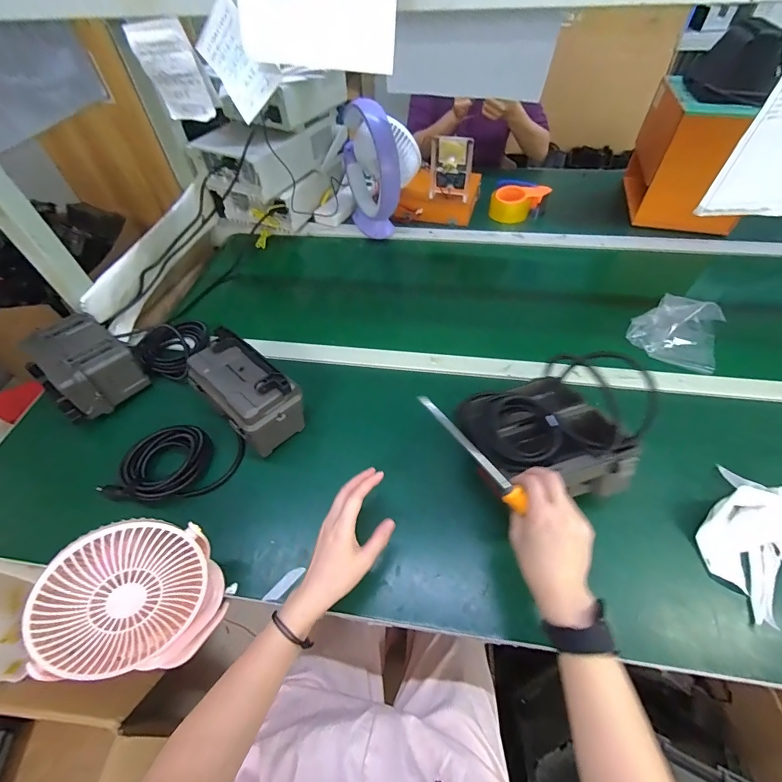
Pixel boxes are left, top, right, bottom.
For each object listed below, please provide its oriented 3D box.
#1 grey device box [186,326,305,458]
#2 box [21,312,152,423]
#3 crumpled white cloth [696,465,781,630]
[{"bbox_3d":[-0.221,0.001,0.589,0.165,0.109,0.105,35,62,26],"label":"grey device box"},{"bbox_3d":[-0.530,-0.042,0.652,0.159,0.099,0.132,32,60,24],"label":"box"},{"bbox_3d":[0.463,0.183,0.477,0.105,0.073,0.167,35,61,26],"label":"crumpled white cloth"}]

